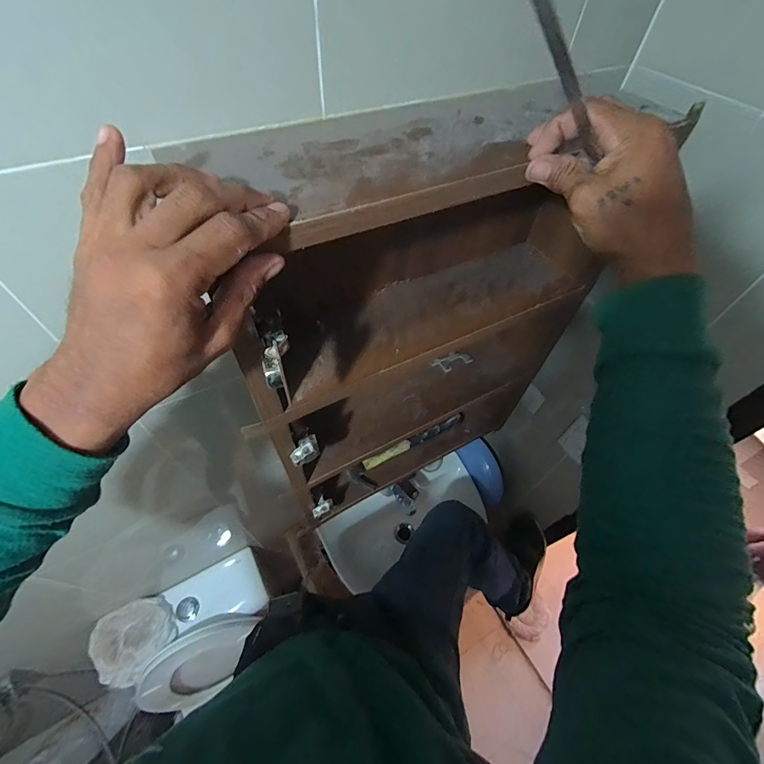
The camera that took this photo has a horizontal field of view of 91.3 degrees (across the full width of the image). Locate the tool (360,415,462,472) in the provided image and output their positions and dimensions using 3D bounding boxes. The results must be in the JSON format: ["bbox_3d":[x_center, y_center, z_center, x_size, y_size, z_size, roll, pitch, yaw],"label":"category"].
[{"bbox_3d":[0.074,0.132,0.839,0.258,0.023,0.020,-23,59,-18],"label":"tool"}]

